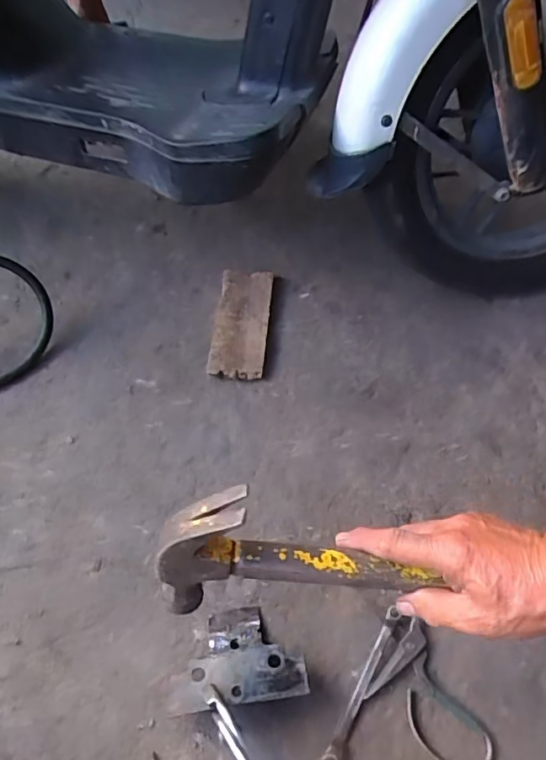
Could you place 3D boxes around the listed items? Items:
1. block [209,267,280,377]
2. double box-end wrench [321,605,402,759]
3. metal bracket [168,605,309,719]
[{"bbox_3d":[-0.037,-0.076,0.683,0.070,0.019,0.167,1,57,5],"label":"block"},{"bbox_3d":[0.078,0.262,0.454,0.014,0.012,0.138,25,62,19],"label":"double box-end wrench"},{"bbox_3d":[-0.032,0.246,0.469,0.116,0.019,0.080,-10,37,1],"label":"metal bracket"}]

